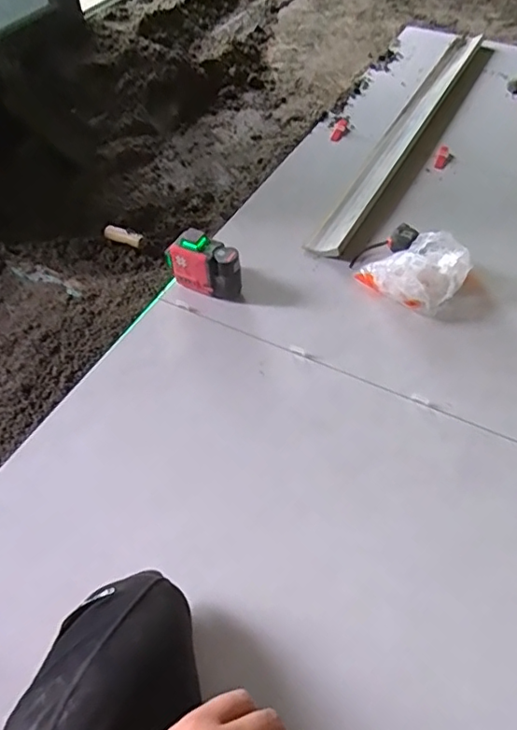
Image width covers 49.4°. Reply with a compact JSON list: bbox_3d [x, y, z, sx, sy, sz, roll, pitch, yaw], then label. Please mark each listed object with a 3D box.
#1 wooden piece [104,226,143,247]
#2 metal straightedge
[{"bbox_3d":[-0.309,-0.294,1.285,0.084,0.032,0.023,16,52,-6],"label":"wooden piece"},{"bbox_3d":[0.384,-0.610,1.448,0.090,0.026,1.049,21,56,22],"label":"metal straightedge"}]

